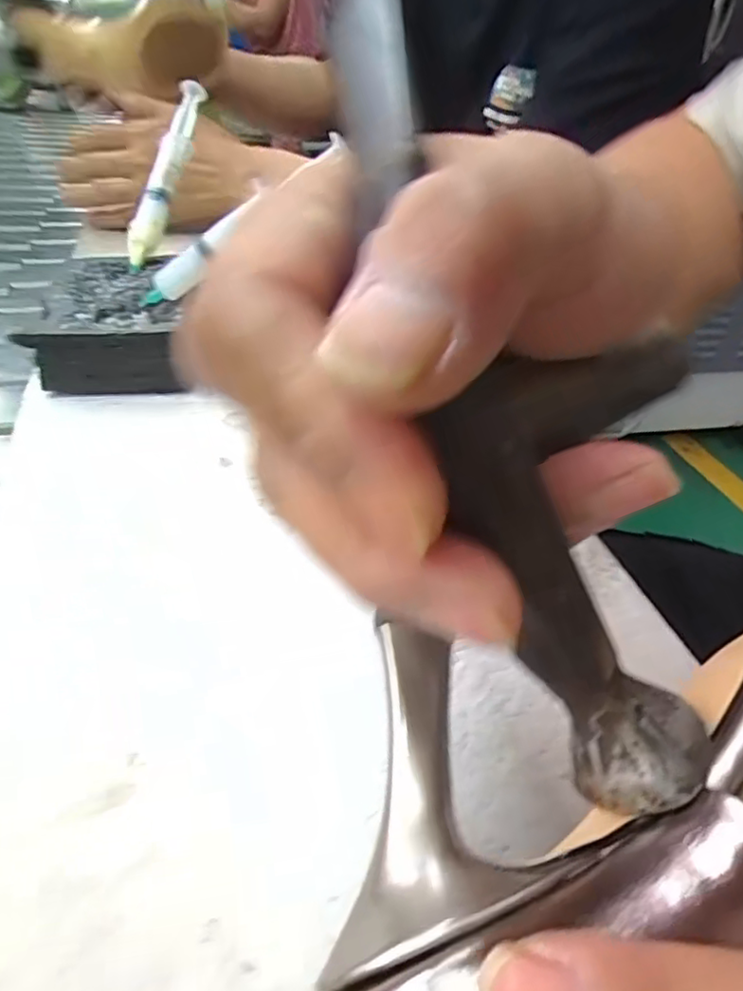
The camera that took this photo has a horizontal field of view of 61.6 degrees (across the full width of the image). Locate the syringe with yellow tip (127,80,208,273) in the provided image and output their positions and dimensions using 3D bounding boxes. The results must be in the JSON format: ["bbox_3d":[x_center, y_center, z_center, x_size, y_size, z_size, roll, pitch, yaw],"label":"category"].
[{"bbox_3d":[-0.137,-0.215,0.410,0.017,0.026,0.151,8,73,7],"label":"syringe with yellow tip"}]

